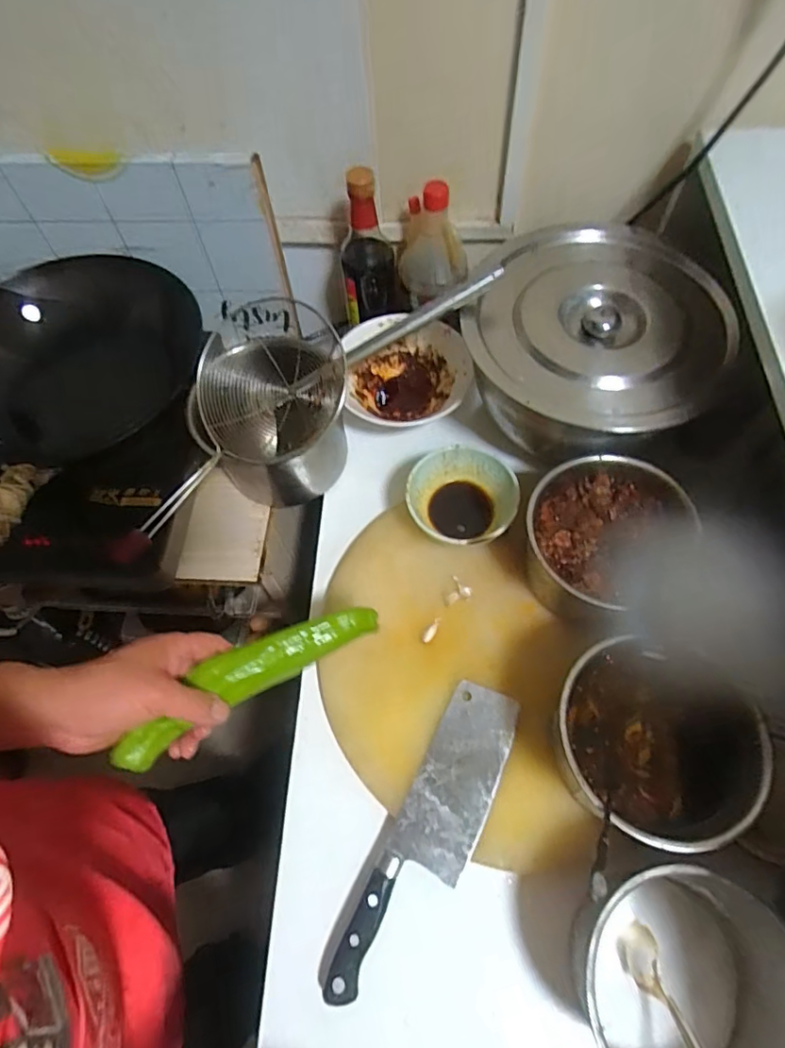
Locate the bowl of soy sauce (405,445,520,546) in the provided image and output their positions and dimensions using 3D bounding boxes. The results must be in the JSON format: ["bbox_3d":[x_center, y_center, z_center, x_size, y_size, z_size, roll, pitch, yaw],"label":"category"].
[{"bbox_3d":[0.076,-0.027,0.612,0.117,0.055,0.121,-1,64,2],"label":"bowl of soy sauce"}]

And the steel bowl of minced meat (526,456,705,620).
[{"bbox_3d":[0.214,0.019,0.565,0.161,0.095,0.143,-12,64,-4],"label":"steel bowl of minced meat"}]

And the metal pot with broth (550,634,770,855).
[{"bbox_3d":[0.216,0.186,0.476,0.145,0.109,0.153,-1,64,2],"label":"metal pot with broth"}]

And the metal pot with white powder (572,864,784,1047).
[{"bbox_3d":[0.216,0.345,0.411,0.144,0.093,0.154,-9,64,-2],"label":"metal pot with white powder"}]

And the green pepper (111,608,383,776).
[{"bbox_3d":[-0.121,0.129,0.472,0.228,0.028,0.045,-27,66,-19],"label":"green pepper"}]

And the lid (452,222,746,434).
[{"bbox_3d":[0.223,-0.213,0.592,0.279,0.044,0.255,-1,64,2],"label":"lid"}]

